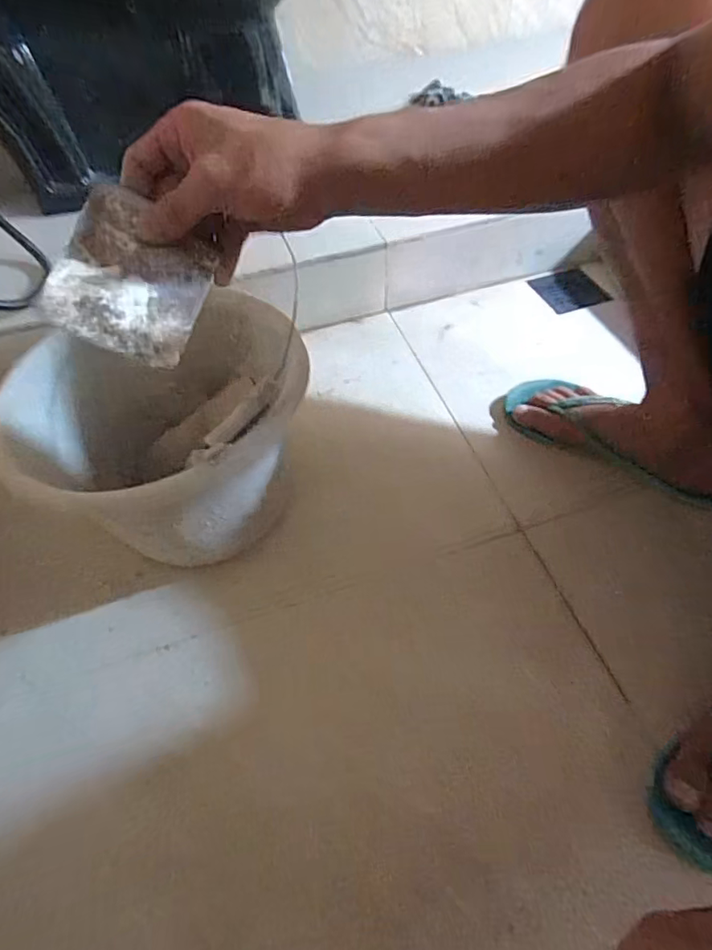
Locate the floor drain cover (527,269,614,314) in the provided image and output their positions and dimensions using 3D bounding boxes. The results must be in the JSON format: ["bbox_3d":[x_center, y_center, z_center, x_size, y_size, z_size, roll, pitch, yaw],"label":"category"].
[{"bbox_3d":[0.341,-0.299,0.822,0.096,0.009,0.104,-18,54,-8],"label":"floor drain cover"}]

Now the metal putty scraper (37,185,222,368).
[{"bbox_3d":[-0.132,-0.118,0.307,0.077,0.010,0.097,20,73,-24],"label":"metal putty scraper"}]

